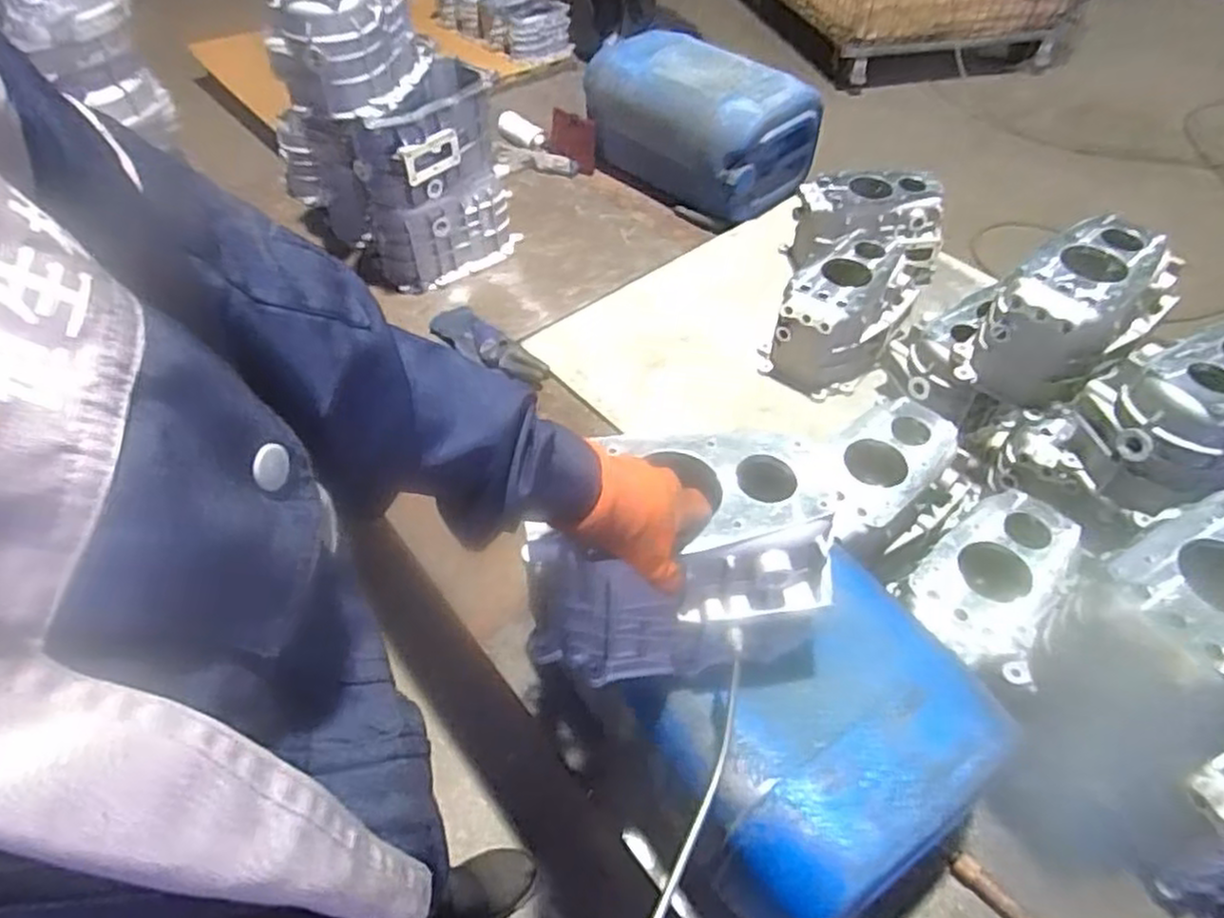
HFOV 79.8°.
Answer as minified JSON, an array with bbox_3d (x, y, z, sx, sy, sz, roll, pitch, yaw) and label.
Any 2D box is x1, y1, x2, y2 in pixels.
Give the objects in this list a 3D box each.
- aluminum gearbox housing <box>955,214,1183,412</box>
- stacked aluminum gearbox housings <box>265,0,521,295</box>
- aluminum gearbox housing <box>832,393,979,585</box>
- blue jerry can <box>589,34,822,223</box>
[{"bbox_3d":[0.589,-0.183,0.947,0.210,0.167,0.147,-29,55,-23],"label":"aluminum gearbox housing"},{"bbox_3d":[-0.393,-0.581,1.300,0.321,0.461,0.297,-32,57,-25],"label":"stacked aluminum gearbox housings"},{"bbox_3d":[0.345,0.046,0.952,0.223,0.138,0.164,-32,57,-25],"label":"aluminum gearbox housing"},{"bbox_3d":[0.169,-0.716,1.560,0.238,0.228,0.475,-35,58,-27],"label":"blue jerry can"}]

